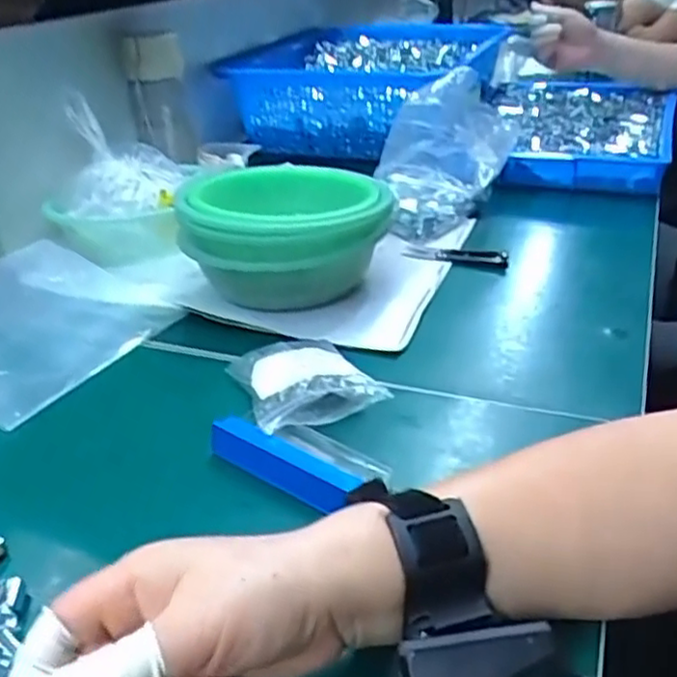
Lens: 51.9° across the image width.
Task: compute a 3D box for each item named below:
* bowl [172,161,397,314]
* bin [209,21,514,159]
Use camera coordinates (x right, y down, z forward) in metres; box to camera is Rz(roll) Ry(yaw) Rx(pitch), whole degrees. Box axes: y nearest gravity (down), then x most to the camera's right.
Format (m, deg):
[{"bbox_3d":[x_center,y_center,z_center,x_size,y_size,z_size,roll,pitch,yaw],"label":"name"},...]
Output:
[{"bbox_3d":[-0.047,-0.082,0.612,0.168,0.096,0.146,-6,30,-4],"label":"bowl"},{"bbox_3d":[0.037,-0.387,1.064,0.349,0.138,0.371,9,32,16],"label":"bin"}]

